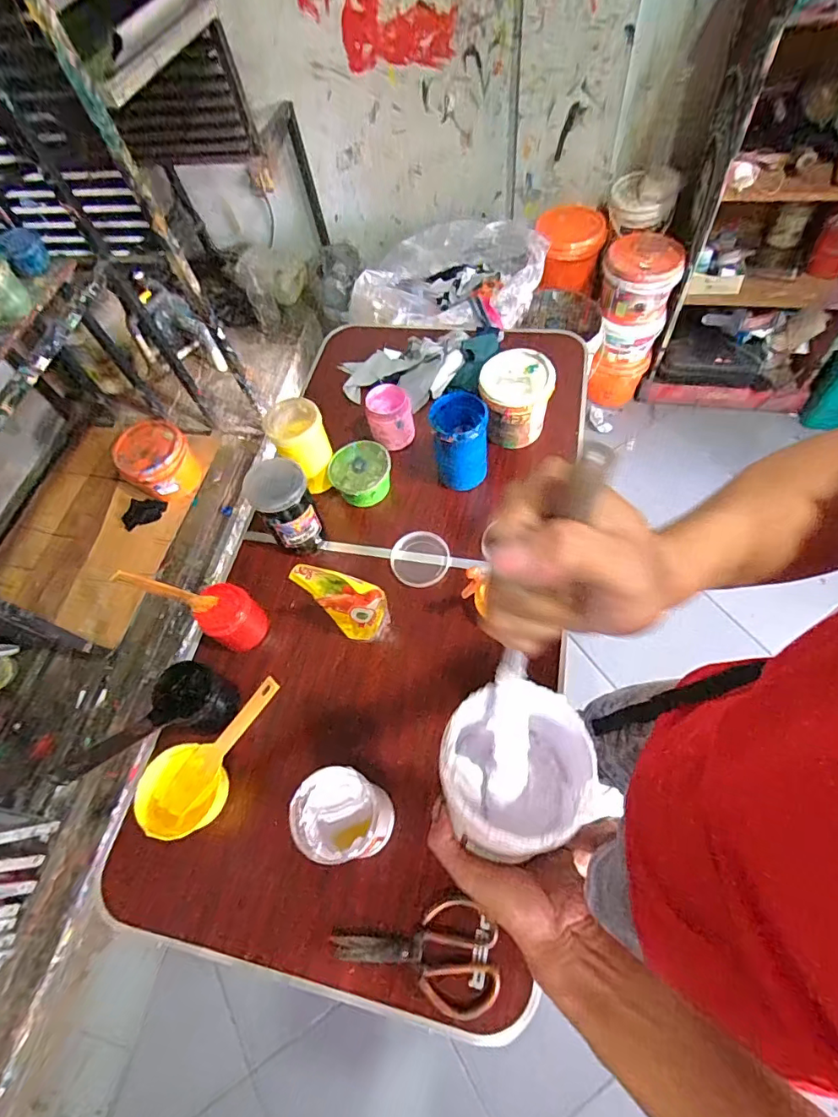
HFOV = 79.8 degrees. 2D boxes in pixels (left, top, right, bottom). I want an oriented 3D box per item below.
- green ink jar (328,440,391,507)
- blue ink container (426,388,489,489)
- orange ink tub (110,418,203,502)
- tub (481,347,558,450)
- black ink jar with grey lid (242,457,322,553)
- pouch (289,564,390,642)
[{"bbox_3d":[-0.106,-0.156,0.925,0.105,0.060,0.103,-3,62,6],"label":"green ink jar"},{"bbox_3d":[0.074,-0.199,0.881,0.098,0.155,0.095,-13,61,0],"label":"blue ink container"},{"bbox_3d":[-0.870,-0.324,1.686,0.224,0.203,0.177,-42,65,-15],"label":"orange ink tub"},{"bbox_3d":[0.172,-0.292,0.918,0.120,0.126,0.112,-3,62,6],"label":"tub"},{"bbox_3d":[-0.220,-0.085,0.838,0.091,0.161,0.091,-3,62,6],"label":"black ink jar with grey lid"},{"bbox_3d":[-0.107,0.066,0.737,0.119,0.188,0.049,7,63,11],"label":"pouch"}]

